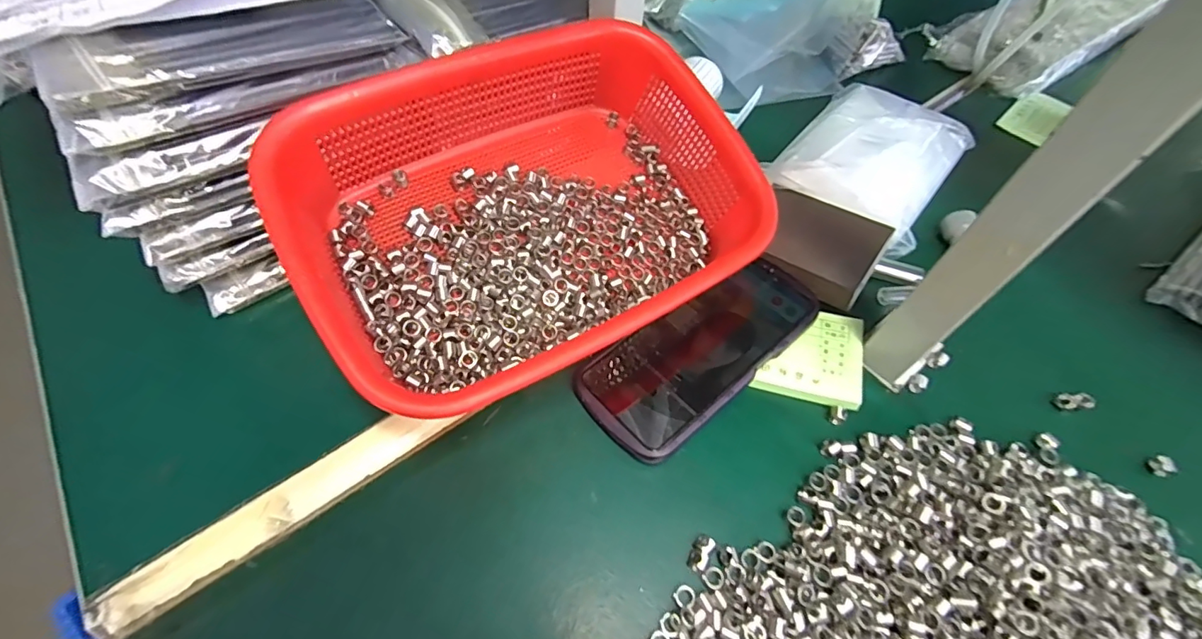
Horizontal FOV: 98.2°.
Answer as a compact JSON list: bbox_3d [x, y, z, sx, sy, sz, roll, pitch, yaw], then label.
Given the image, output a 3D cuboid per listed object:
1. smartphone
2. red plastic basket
[{"bbox_3d":[0.068,0.018,0.342,0.168,0.017,0.075,-33,63,-23],"label":"smartphone"},{"bbox_3d":[-0.038,-0.076,0.334,0.289,0.096,0.209,-26,61,-20],"label":"red plastic basket"}]

